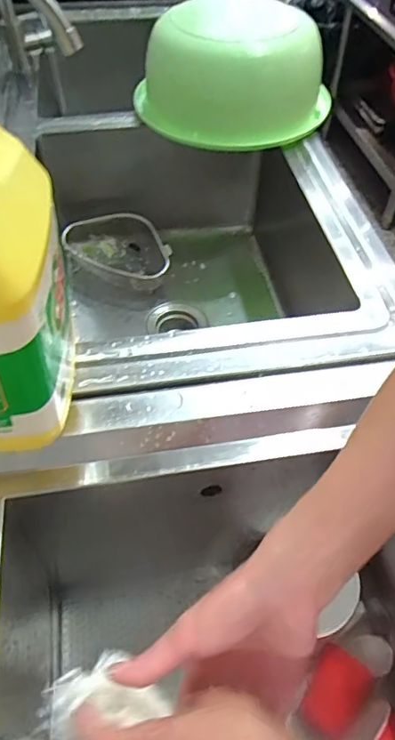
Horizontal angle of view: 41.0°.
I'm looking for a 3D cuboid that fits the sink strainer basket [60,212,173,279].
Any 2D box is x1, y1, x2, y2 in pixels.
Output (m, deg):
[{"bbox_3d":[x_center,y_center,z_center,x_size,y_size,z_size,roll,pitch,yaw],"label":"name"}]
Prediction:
[{"bbox_3d":[-0.145,-0.234,1.031,0.212,0.083,0.124,17,53,12],"label":"sink strainer basket"}]

